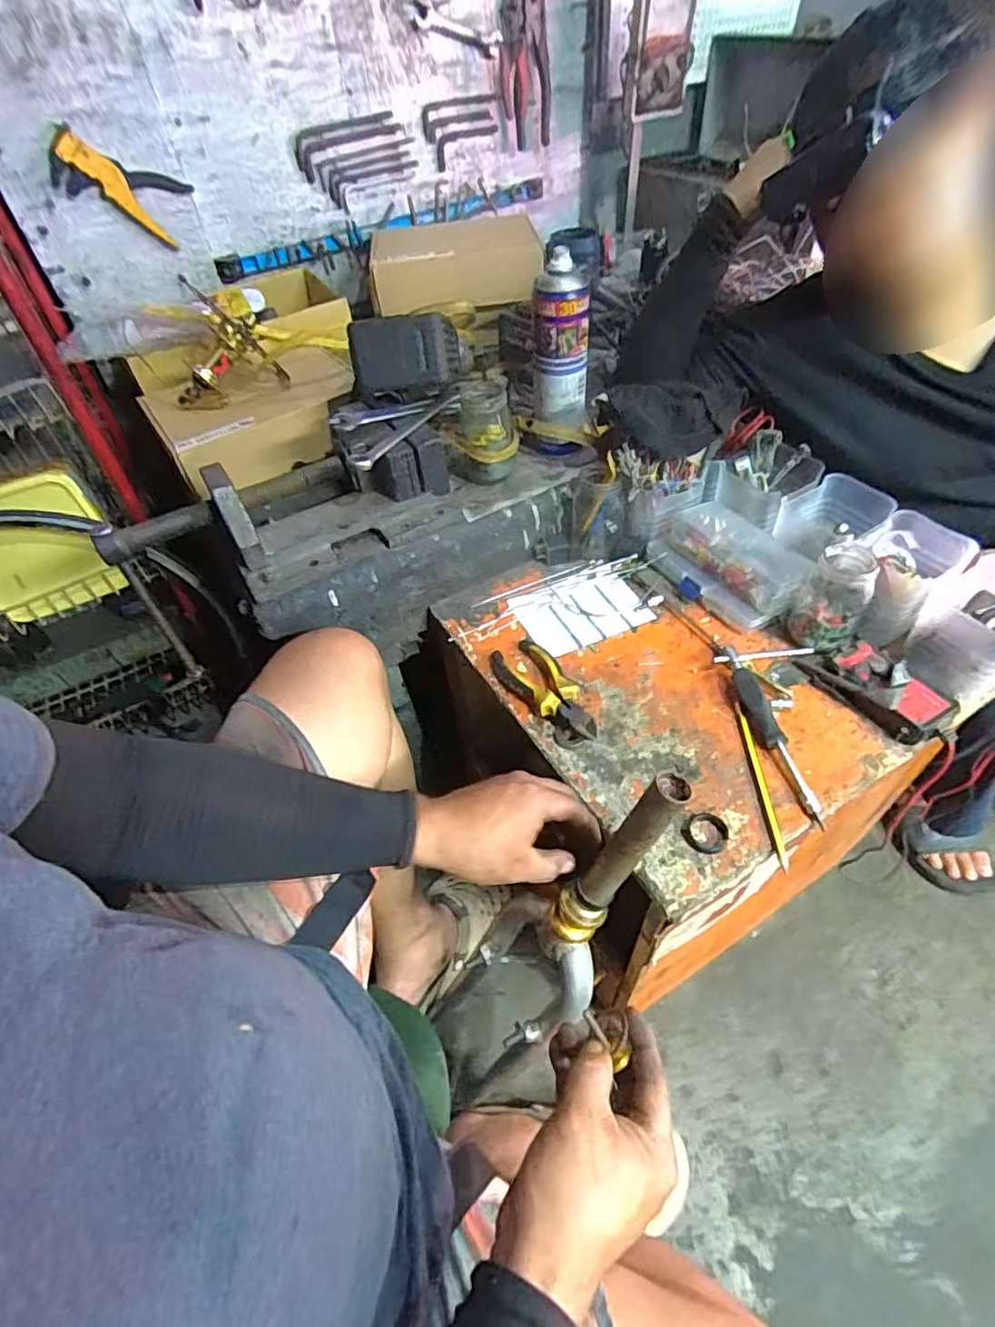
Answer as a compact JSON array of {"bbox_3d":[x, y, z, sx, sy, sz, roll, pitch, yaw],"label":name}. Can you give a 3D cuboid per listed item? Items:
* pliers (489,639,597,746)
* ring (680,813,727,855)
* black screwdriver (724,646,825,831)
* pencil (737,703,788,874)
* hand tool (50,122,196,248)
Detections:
[{"bbox_3d":[0.051,0.025,0.616,0.058,0.027,0.150,-30,54,-19],"label":"pliers"},{"bbox_3d":[0.179,0.145,0.514,0.035,0.004,0.038,-2,50,3],"label":"ring"},{"bbox_3d":[0.259,0.060,0.571,0.022,0.019,0.196,-9,50,-3],"label":"black screwdriver"},{"bbox_3d":[0.239,0.106,0.543,0.009,0.010,0.165,-1,50,4],"label":"pencil"},{"bbox_3d":[-0.539,-0.680,0.858,0.163,0.083,0.023,-2,48,-46],"label":"hand tool"}]

